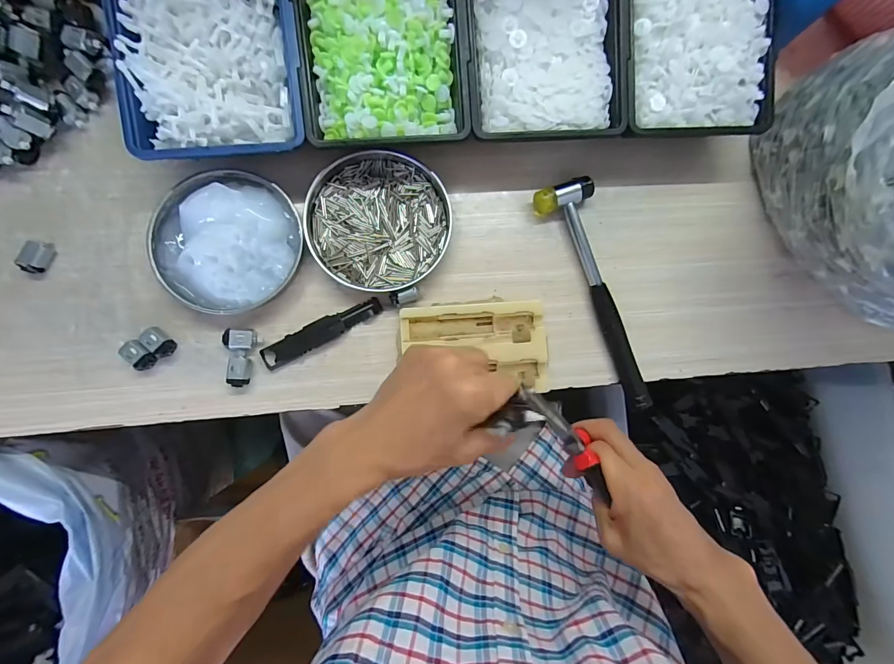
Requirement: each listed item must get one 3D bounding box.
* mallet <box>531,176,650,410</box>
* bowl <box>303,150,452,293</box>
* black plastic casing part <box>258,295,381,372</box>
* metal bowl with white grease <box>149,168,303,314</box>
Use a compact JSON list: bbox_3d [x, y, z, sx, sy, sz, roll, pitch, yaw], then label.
[{"bbox_3d":[0.160,-0.041,0.390,0.056,0.026,0.233,-24,89,-6],"label":"mallet"},{"bbox_3d":[-0.066,-0.107,0.378,0.132,0.023,0.132,0,86,-5],"label":"bowl"},{"bbox_3d":[-0.119,-0.001,0.370,0.119,0.009,0.022,-27,89,-6],"label":"black plastic casing part"},{"bbox_3d":[-0.205,-0.084,0.358,0.132,0.036,0.128,0,86,-5],"label":"metal bowl with white grease"}]

